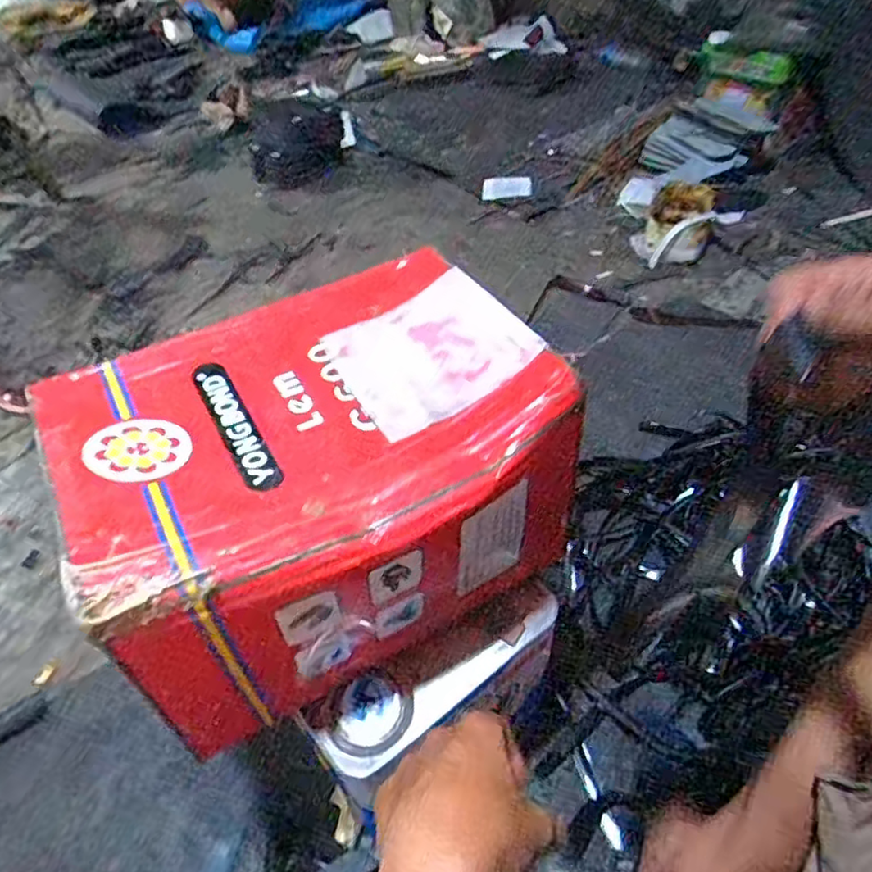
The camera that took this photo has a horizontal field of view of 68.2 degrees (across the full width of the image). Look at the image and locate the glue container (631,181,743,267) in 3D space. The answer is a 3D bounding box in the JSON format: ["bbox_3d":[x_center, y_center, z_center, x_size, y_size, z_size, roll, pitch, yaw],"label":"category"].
[{"bbox_3d":[0.537,-0.455,1.380,0.199,0.098,0.291,16,48,19],"label":"glue container"}]

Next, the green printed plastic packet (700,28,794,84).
[{"bbox_3d":[0.717,-0.900,1.531,0.081,0.077,0.306,-14,47,-14],"label":"green printed plastic packet"}]

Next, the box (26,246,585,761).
[{"bbox_3d":[-0.085,0.038,0.519,0.336,0.196,0.285,-24,48,-20],"label":"box"}]

